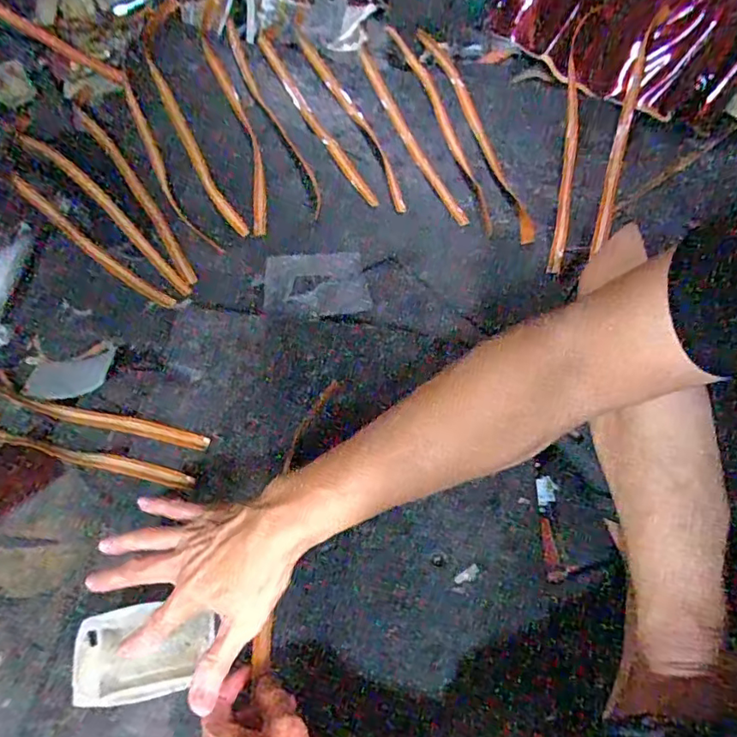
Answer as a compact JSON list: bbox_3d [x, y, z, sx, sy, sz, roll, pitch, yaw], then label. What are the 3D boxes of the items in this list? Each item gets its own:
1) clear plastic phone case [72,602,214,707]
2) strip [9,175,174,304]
[{"bbox_3d":[-0.177,0.221,0.426,0.105,0.013,0.069,-9,61,-3],"label":"clear plastic phone case"},{"bbox_3d":[-0.363,-0.161,0.708,0.273,0.016,0.022,39,68,4],"label":"strip"}]

